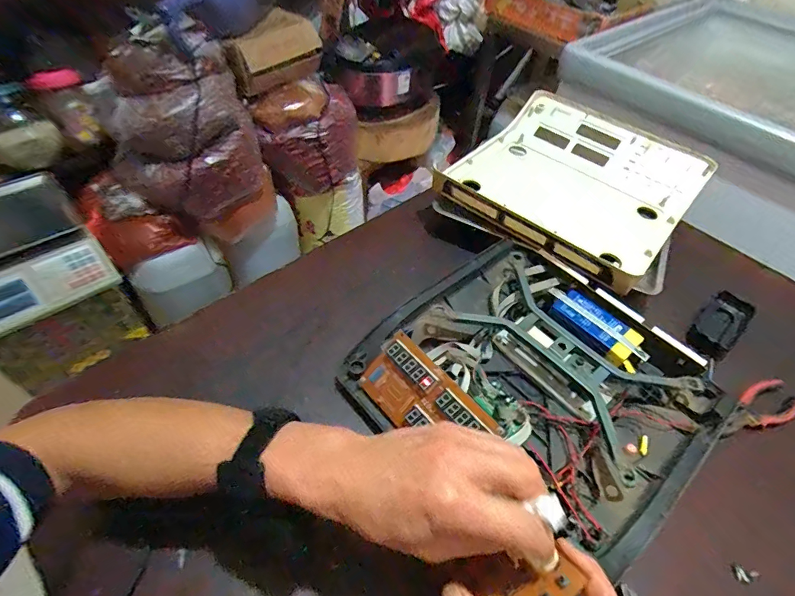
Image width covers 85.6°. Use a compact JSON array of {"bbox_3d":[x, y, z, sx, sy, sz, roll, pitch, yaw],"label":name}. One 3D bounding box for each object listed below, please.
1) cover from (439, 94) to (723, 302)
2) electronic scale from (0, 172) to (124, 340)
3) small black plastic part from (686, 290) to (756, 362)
[{"bbox_3d":[0.277,-0.192,0.689,0.329,0.062,0.349,36,56,22],"label":"cover"},{"bbox_3d":[-0.825,-0.092,0.905,0.312,0.145,0.326,-33,61,-28],"label":"electronic scale"},{"bbox_3d":[0.451,0.038,0.601,0.120,0.023,0.053,-35,62,-29],"label":"small black plastic part"}]

